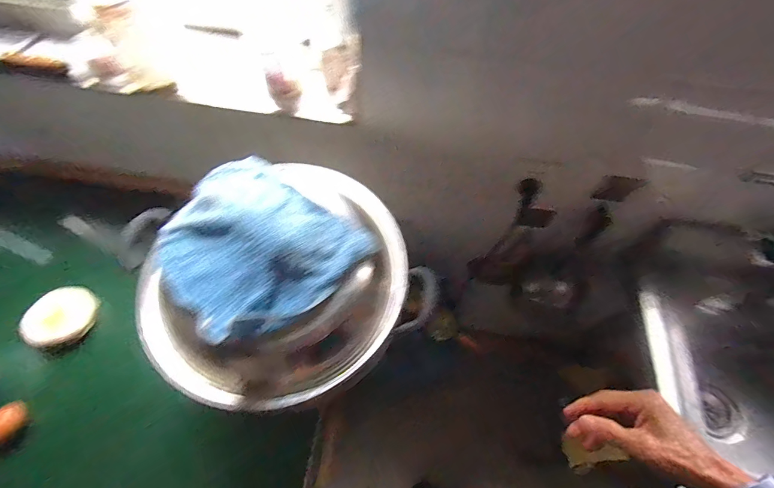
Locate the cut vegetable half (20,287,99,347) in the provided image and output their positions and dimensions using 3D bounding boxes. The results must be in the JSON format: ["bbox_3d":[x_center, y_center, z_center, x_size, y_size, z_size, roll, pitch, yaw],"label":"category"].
[{"bbox_3d":[-0.631,0.143,0.722,0.093,0.059,0.117,14,62,5],"label":"cut vegetable half"}]

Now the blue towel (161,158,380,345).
[{"bbox_3d":[-0.161,-0.009,0.426,0.223,0.042,0.194,39,67,17],"label":"blue towel"}]

